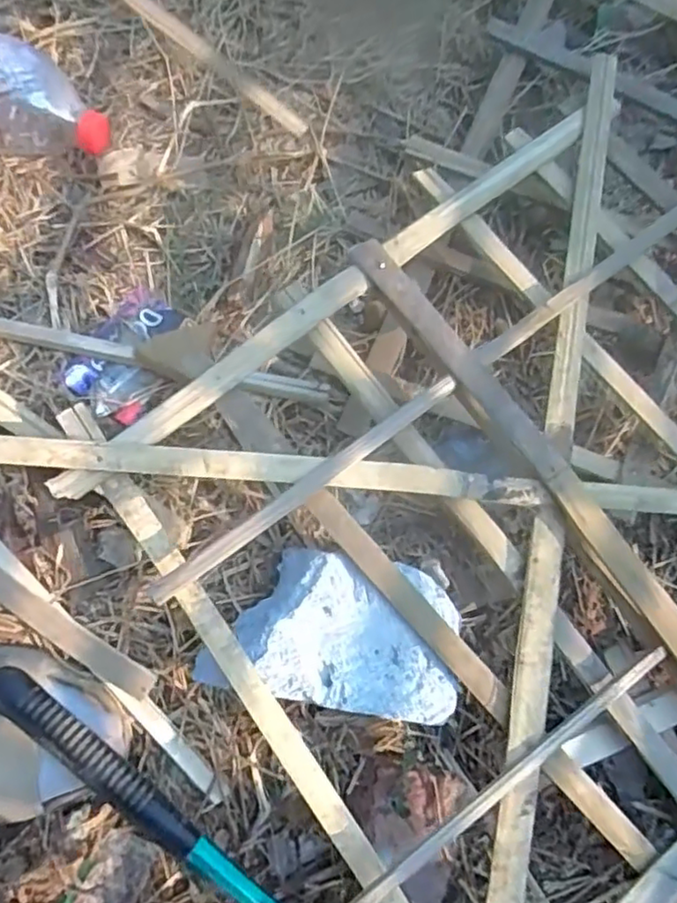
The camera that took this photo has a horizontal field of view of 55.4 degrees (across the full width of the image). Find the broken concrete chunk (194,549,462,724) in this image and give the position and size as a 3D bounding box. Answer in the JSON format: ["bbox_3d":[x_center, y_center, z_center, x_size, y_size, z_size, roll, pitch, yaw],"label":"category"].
[{"bbox_3d":[-0.005,0.131,0.463,0.180,0.074,0.104,7,72,1],"label":"broken concrete chunk"}]

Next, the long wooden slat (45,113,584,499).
[{"bbox_3d":[0.002,-0.122,0.480,0.490,0.008,0.023,-38,85,-12],"label":"long wooden slat"}]

